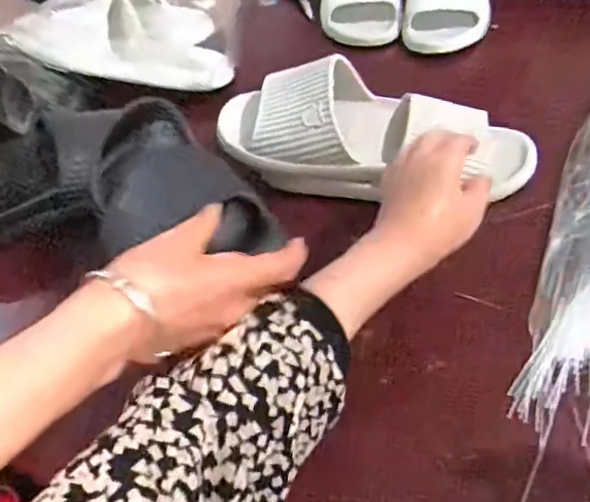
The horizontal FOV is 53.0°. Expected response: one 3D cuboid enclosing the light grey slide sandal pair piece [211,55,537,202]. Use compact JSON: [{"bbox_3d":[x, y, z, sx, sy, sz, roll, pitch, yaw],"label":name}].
[{"bbox_3d":[0.078,-0.136,0.595,0.305,0.090,0.168,7,50,5],"label":"light grey slide sandal pair piece"}]

